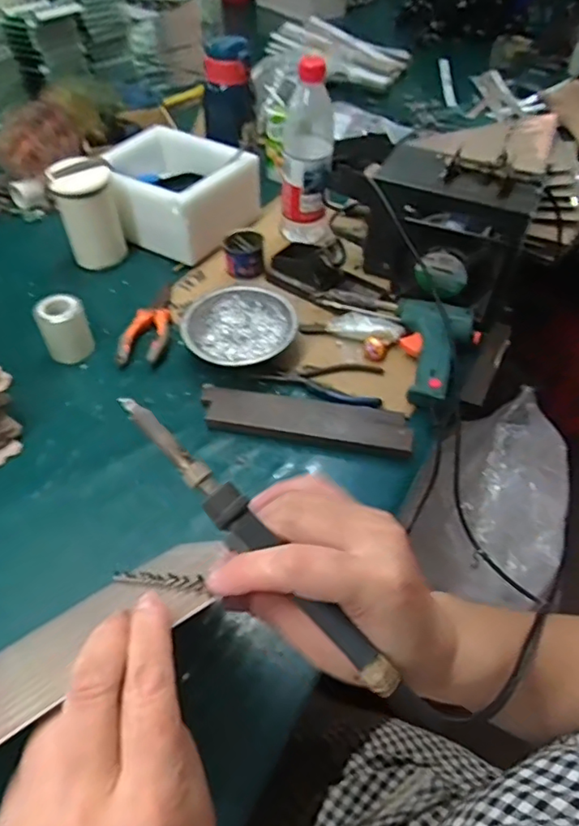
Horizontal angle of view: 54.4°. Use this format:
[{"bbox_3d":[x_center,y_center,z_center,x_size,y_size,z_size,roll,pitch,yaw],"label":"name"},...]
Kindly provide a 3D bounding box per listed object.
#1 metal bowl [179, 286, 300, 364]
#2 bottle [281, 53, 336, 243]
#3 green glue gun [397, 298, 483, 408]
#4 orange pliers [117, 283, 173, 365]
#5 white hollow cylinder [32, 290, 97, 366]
[{"bbox_3d":[-0.060,-0.103,0.655,0.127,0.033,0.110,-11,49,-12],"label":"metal bowl"},{"bbox_3d":[0.024,-0.322,0.726,0.067,0.223,0.053,5,48,2],"label":"bottle"},{"bbox_3d":[0.172,-0.076,0.627,0.085,0.033,0.148,2,48,-1],"label":"green glue gun"},{"bbox_3d":[-0.168,-0.110,0.677,0.052,0.015,0.133,4,48,1],"label":"orange pliers"},{"bbox_3d":[-0.256,-0.096,0.645,0.053,0.068,0.040,-19,51,-19],"label":"white hollow cylinder"}]

